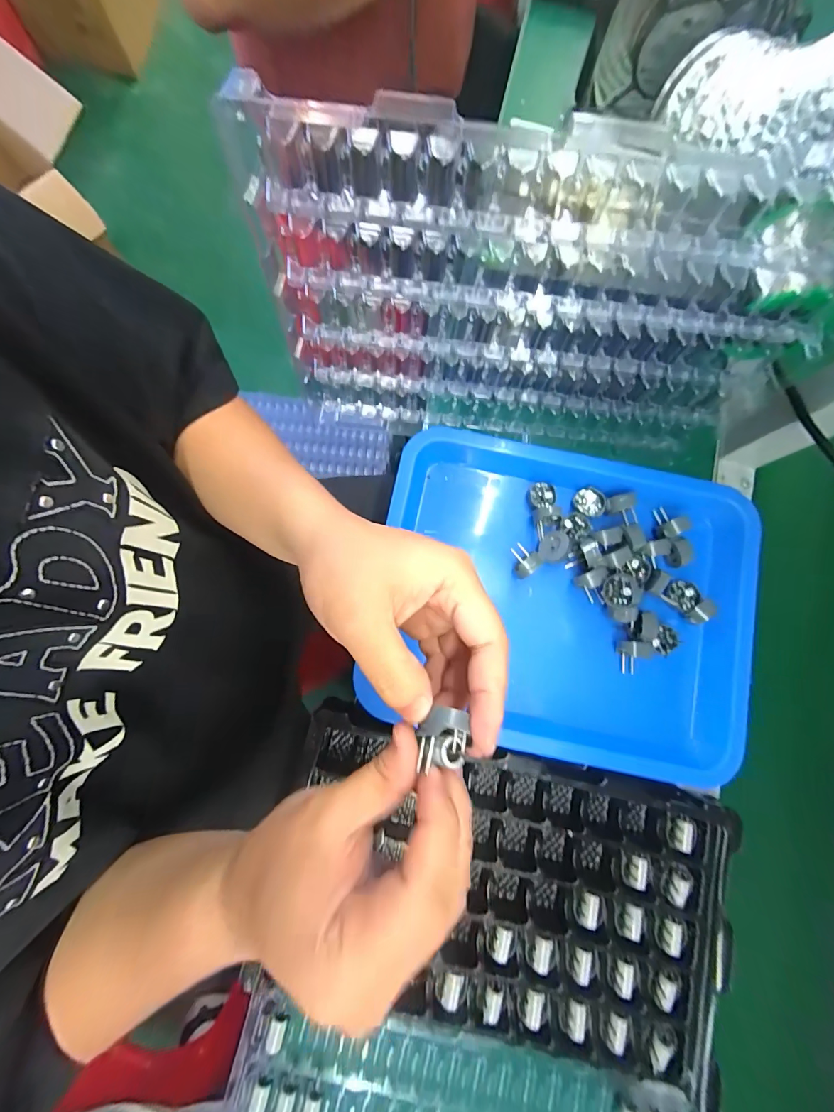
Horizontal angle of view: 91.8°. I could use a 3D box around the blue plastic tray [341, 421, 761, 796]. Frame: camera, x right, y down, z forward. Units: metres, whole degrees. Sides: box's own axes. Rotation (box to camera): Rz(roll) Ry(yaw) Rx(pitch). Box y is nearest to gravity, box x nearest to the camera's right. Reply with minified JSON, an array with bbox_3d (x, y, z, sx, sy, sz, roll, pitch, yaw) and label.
[{"bbox_3d":[0.132,0.040,0.373,0.329,0.053,0.263,11,80,1],"label":"blue plastic tray"}]

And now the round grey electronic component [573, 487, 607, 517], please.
[{"bbox_3d":[0.165,-0.052,0.384,0.025,0.011,0.029,-15,80,-4],"label":"round grey electronic component"}]

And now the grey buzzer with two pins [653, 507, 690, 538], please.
[{"bbox_3d":[0.237,-0.033,0.380,0.023,0.019,0.029,-19,81,-5],"label":"grey buzzer with two pins"}]

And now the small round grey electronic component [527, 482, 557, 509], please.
[{"bbox_3d":[0.120,-0.058,0.389,0.024,0.011,0.026,0,80,-1],"label":"small round grey electronic component"}]

